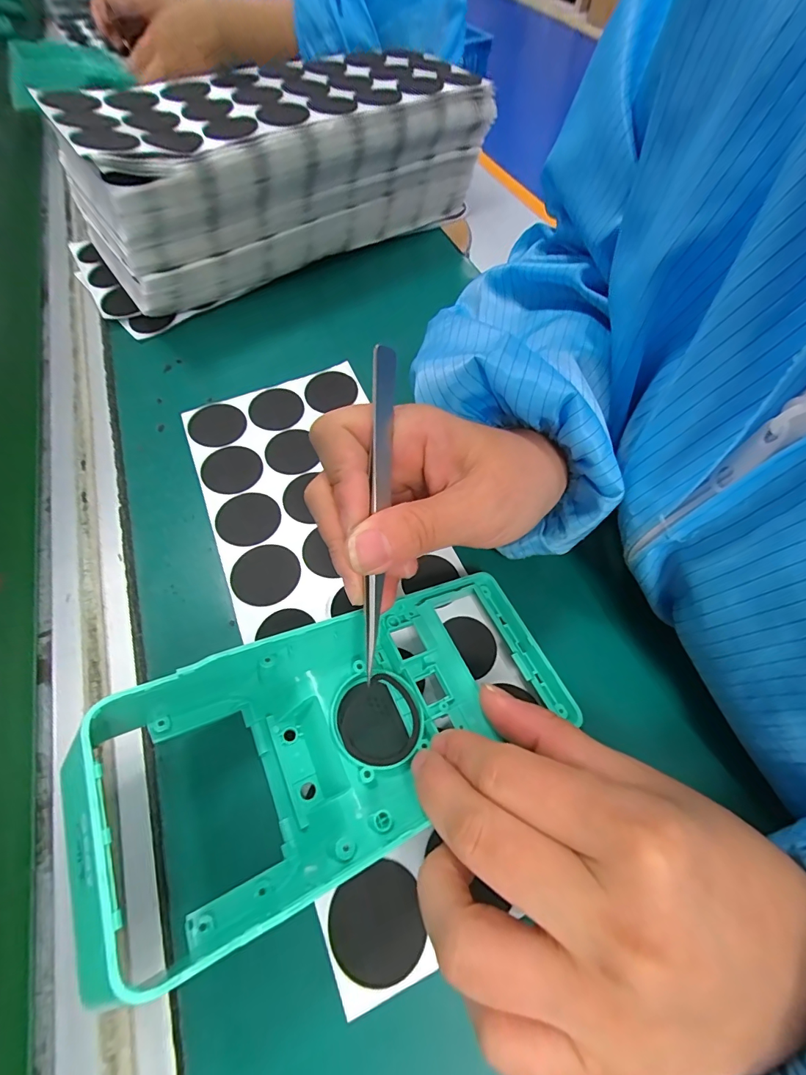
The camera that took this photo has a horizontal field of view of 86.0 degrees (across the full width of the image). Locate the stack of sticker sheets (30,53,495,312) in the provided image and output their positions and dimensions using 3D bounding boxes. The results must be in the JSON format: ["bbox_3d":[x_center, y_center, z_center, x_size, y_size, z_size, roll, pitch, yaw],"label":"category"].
[{"bbox_3d":[-0.085,-0.287,0.335,0.307,0.100,0.126,-35,67,-17],"label":"stack of sticker sheets"}]

